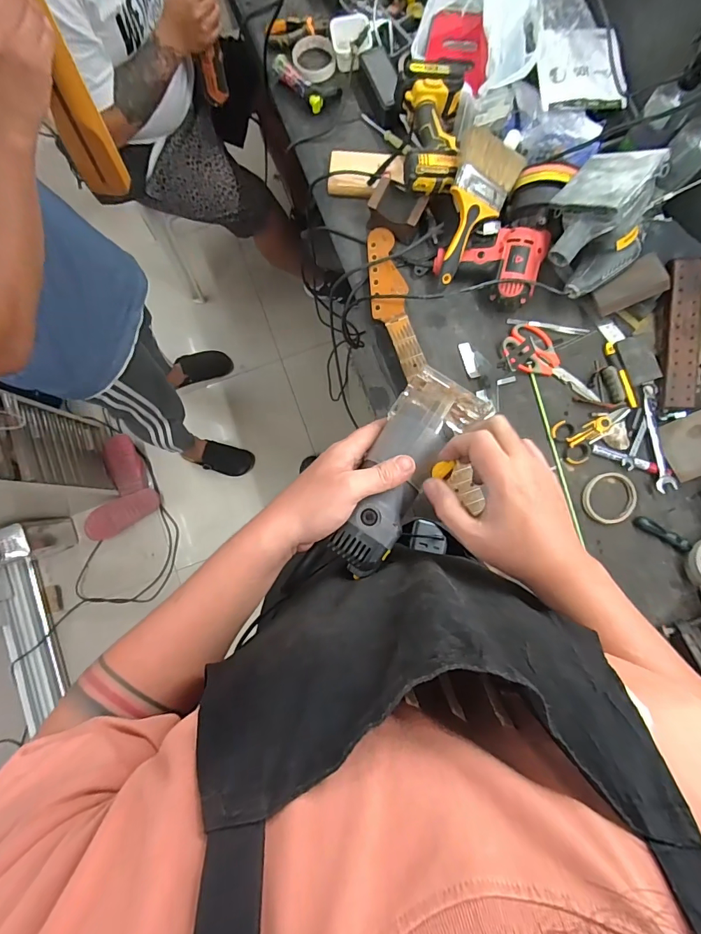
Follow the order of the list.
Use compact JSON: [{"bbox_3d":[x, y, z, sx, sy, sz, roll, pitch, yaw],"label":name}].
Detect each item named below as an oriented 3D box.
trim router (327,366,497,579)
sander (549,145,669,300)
[{"bbox_3d":[0.053,0.011,0.416,0.081,0.067,0.201,28,79,4],"label":"trim router"},{"bbox_3d":[0.395,-0.389,0.680,0.170,0.153,0.130,-34,50,12],"label":"sander"}]

